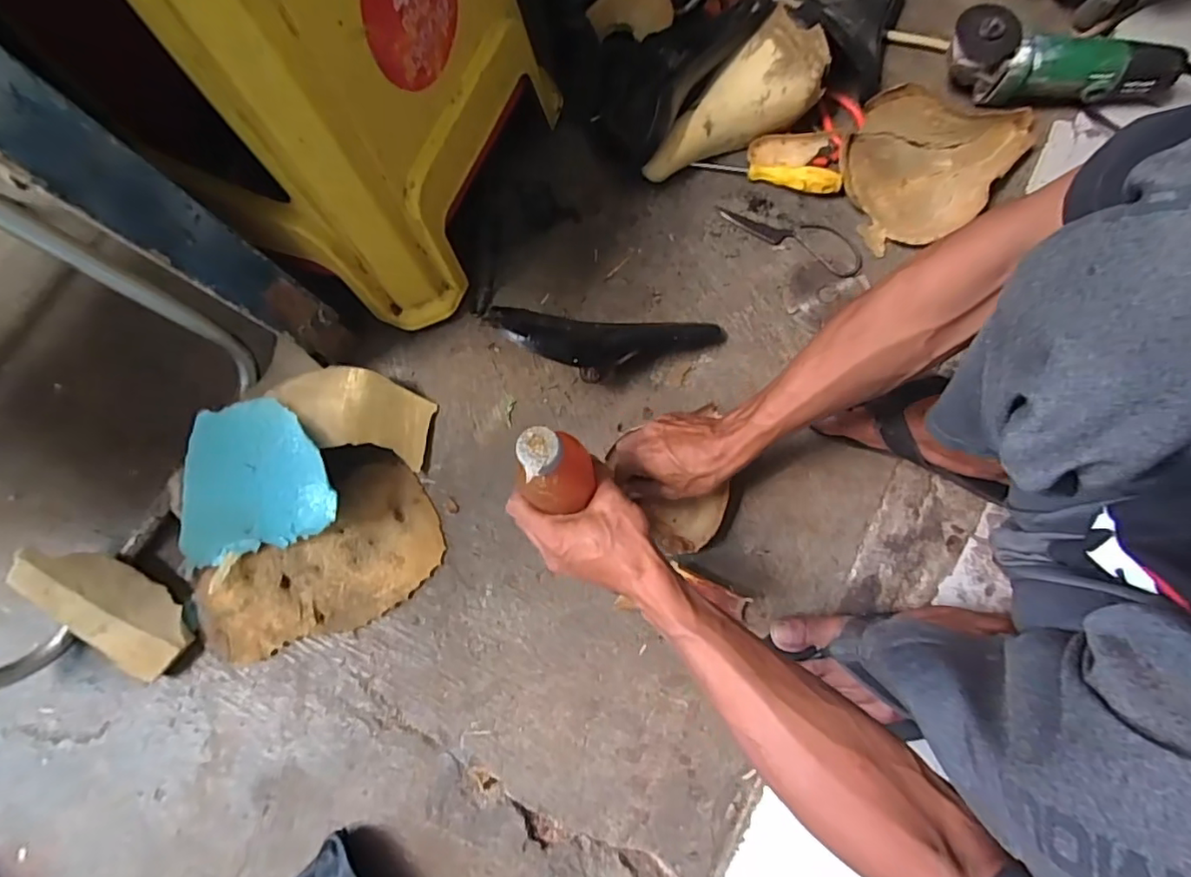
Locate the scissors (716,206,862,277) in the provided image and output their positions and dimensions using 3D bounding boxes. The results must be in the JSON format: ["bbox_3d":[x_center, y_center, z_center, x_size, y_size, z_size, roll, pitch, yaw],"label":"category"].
[{"bbox_3d":[0.235,-0.247,0.675,0.178,0.004,0.053,28,80,7],"label":"scissors"}]

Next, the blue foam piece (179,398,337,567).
[{"bbox_3d":[-0.360,0.046,0.575,0.199,0.029,0.151,-12,104,13],"label":"blue foam piece"}]

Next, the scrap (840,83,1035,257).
[{"bbox_3d":[0.396,-0.339,0.668,0.168,0.053,0.249,41,82,9],"label":"scrap"}]

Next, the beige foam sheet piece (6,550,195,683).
[{"bbox_3d":[-0.498,0.170,0.580,0.173,0.021,0.076,36,81,-5],"label":"beige foam sheet piece"}]

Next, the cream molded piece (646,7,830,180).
[{"bbox_3d":[0.158,-0.383,0.664,0.228,0.058,0.093,-35,79,10],"label":"cream molded piece"}]

